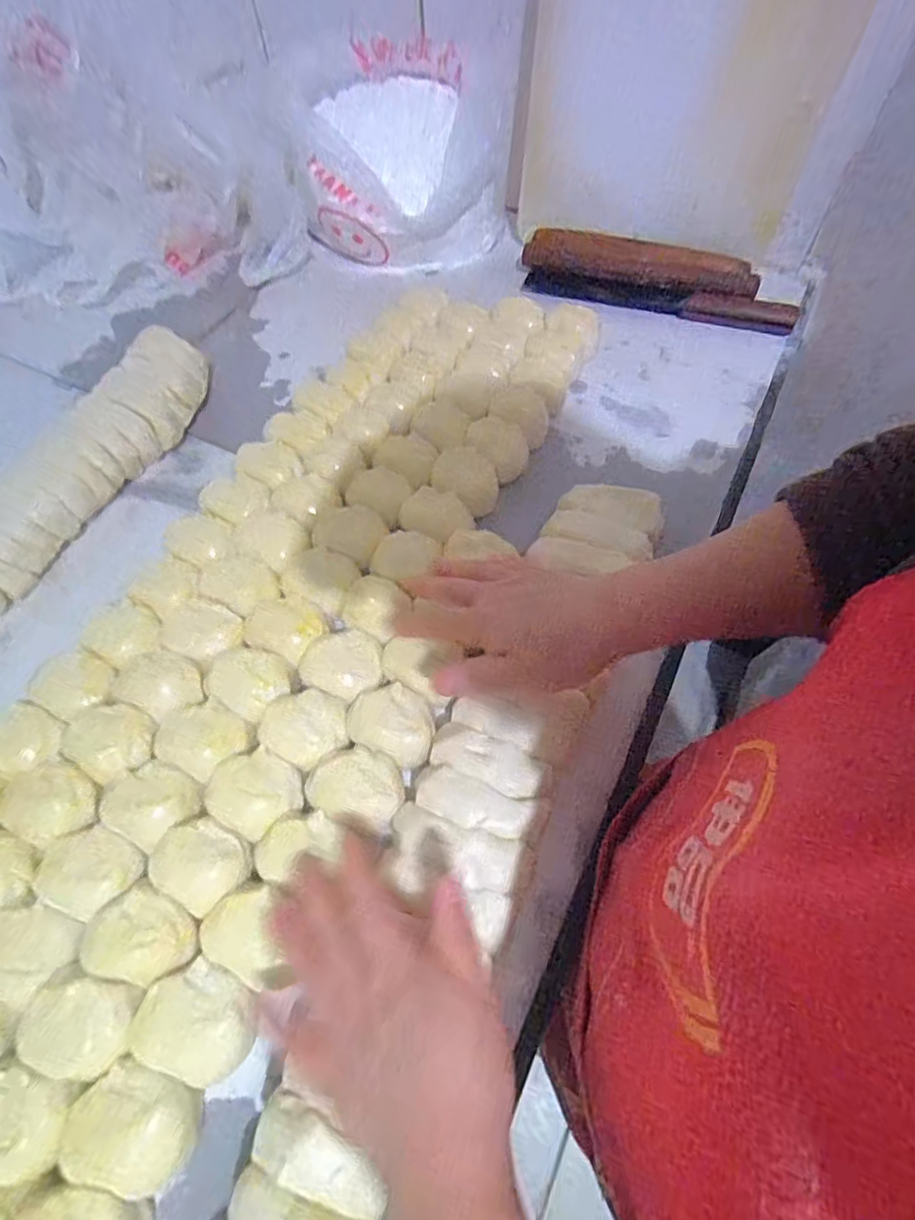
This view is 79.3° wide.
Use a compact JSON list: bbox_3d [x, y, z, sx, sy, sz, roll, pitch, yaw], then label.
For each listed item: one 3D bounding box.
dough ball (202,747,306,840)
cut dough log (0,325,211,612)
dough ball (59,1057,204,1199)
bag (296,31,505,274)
[{"bbox_3d":[-0.131,0.116,0.355,0.053,0.025,0.049,0,61,1],"label":"dough ball"},{"bbox_3d":[-0.352,-0.111,0.493,0.068,0.065,0.375,22,63,12],"label":"cut dough log"},{"bbox_3d":[-0.169,0.266,0.286,0.061,0.028,0.051,15,62,9],"label":"dough ball"},{"bbox_3d":[-0.063,-0.540,0.662,0.238,0.145,0.231,0,61,1],"label":"bag"}]

